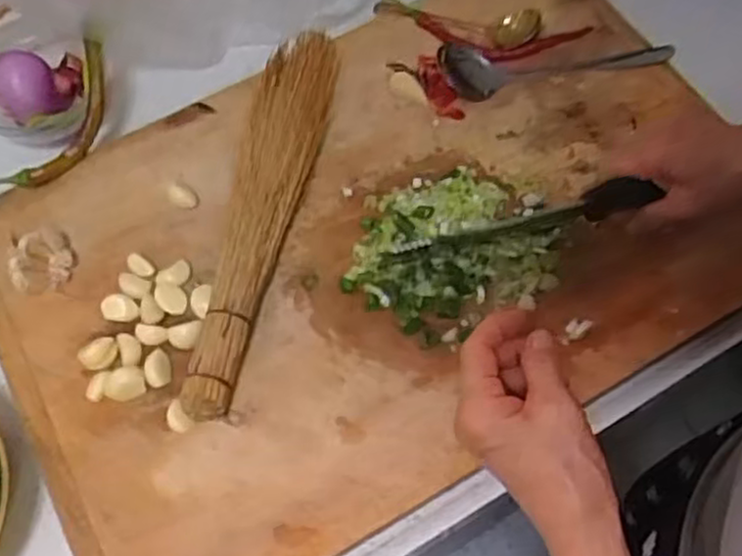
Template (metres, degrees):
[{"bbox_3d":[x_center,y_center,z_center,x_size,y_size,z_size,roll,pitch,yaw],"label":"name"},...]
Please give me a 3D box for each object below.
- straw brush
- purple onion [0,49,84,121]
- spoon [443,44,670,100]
[{"bbox_3d":[-0.081,-0.059,0.617,0.058,0.038,0.352,6,65,6],"label":"straw brush"},{"bbox_3d":[-0.292,-0.171,0.685,0.078,0.047,0.060,-33,67,-12],"label":"purple onion"},{"bbox_3d":[0.162,-0.189,0.685,0.198,0.018,0.051,-6,64,0],"label":"spoon"}]

